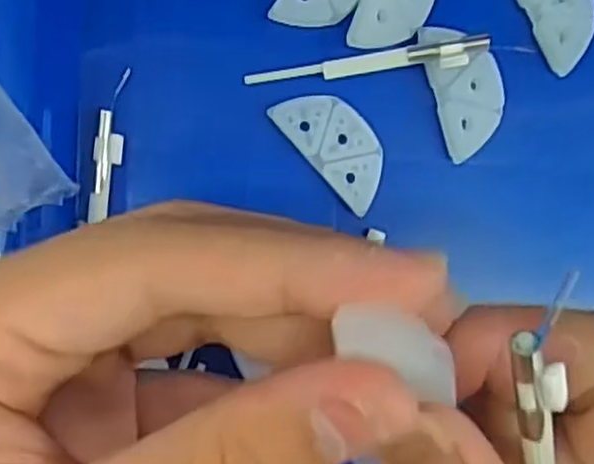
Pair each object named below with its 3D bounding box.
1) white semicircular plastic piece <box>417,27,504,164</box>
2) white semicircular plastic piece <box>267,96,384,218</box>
[{"bbox_3d":[0.050,-0.042,0.228,0.020,0.005,0.039,-19,101,-2],"label":"white semicircular plastic piece"},{"bbox_3d":[0.012,-0.026,0.226,0.020,0.005,0.039,-42,96,-6],"label":"white semicircular plastic piece"}]

